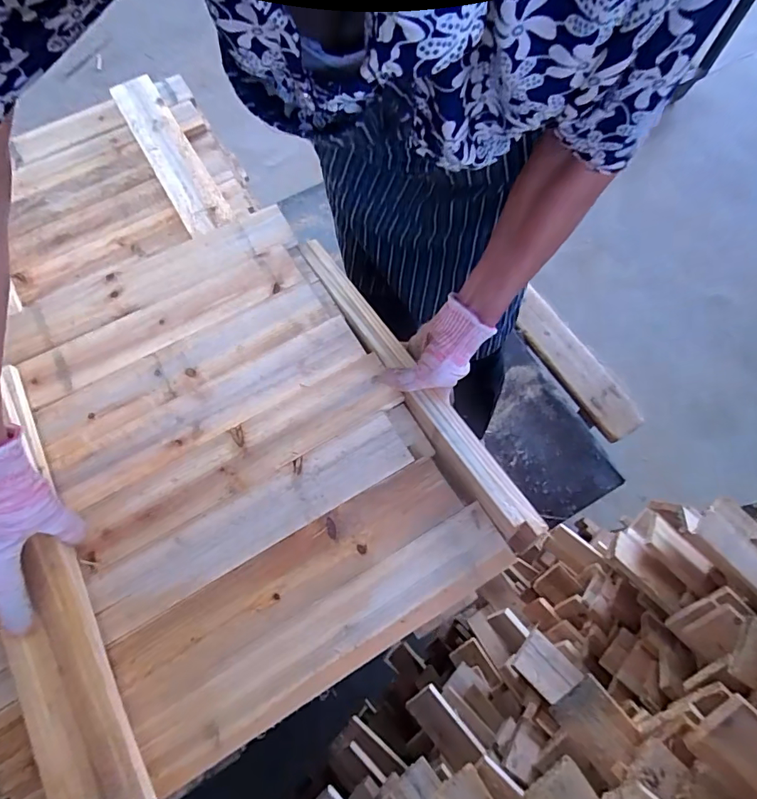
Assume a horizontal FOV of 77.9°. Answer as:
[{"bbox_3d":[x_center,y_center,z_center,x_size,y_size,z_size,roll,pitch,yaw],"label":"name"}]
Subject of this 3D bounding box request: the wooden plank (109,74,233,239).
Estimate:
[{"bbox_3d":[-0.346,-0.409,0.771,0.072,0.023,0.369,-29,70,-11],"label":"wooden plank"}]

